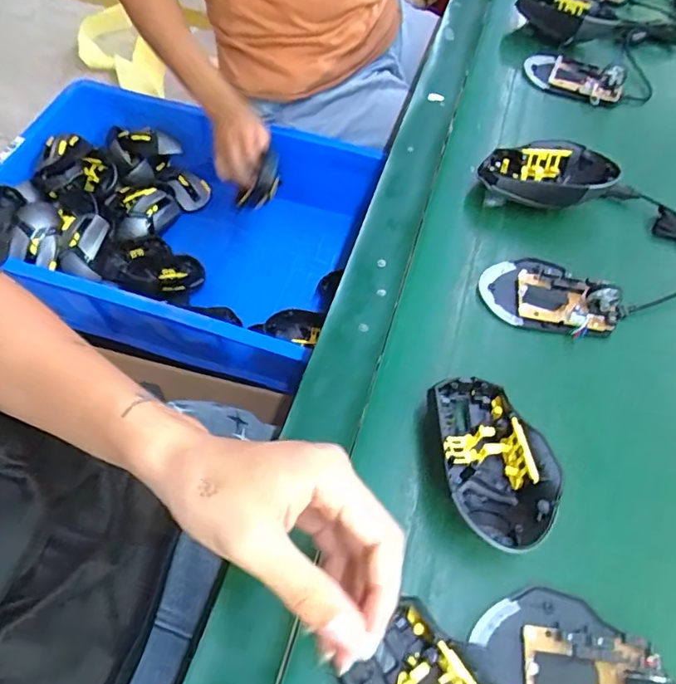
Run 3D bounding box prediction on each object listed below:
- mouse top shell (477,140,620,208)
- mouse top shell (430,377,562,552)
[{"bbox_3d":[0.191,-0.154,0.480,0.116,0.045,0.073,19,60,7],"label":"mouse top shell"},{"bbox_3d":[0.098,0.076,0.337,0.071,0.041,0.114,-13,61,-11],"label":"mouse top shell"}]

